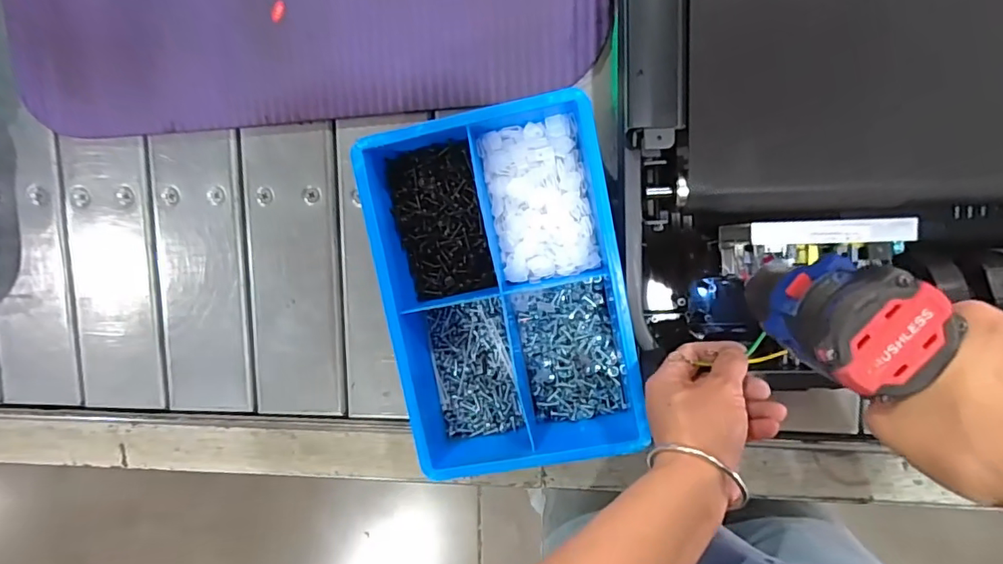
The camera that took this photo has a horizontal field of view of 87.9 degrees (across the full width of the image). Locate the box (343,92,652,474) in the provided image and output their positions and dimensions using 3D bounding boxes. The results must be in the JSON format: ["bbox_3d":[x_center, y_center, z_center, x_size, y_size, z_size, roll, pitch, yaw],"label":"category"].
[{"bbox_3d":[0.004,0.007,0.469,0.196,0.076,0.296,-10,96,7],"label":"box"}]

